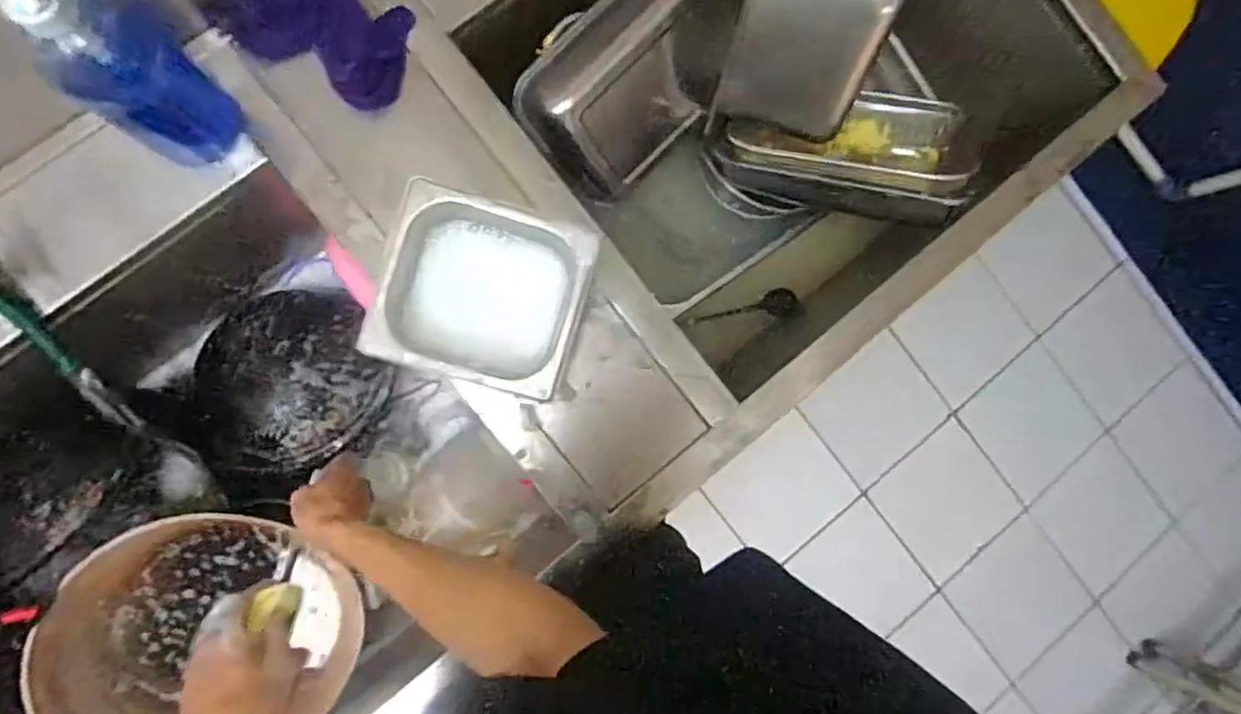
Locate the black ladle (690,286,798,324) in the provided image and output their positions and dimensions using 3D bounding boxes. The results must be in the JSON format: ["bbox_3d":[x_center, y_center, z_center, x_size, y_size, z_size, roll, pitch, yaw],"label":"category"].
[{"bbox_3d":[0.183,-0.072,0.941,0.158,0.026,0.042,-9,89,14],"label":"black ladle"}]

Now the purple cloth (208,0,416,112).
[{"bbox_3d":[-0.302,-0.330,0.633,0.177,0.024,0.106,24,86,-5],"label":"purple cloth"}]

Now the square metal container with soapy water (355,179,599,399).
[{"bbox_3d":[-0.126,-0.057,0.607,0.173,0.116,0.158,15,86,-6],"label":"square metal container with soapy water"}]

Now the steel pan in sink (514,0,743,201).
[{"bbox_3d":[0.031,-0.331,0.750,0.293,0.180,0.088,-43,50,-2],"label":"steel pan in sink"}]

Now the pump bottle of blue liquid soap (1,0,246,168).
[{"bbox_3d":[-0.404,-0.235,0.523,0.071,0.222,0.092,39,84,-4],"label":"pump bottle of blue liquid soap"}]

